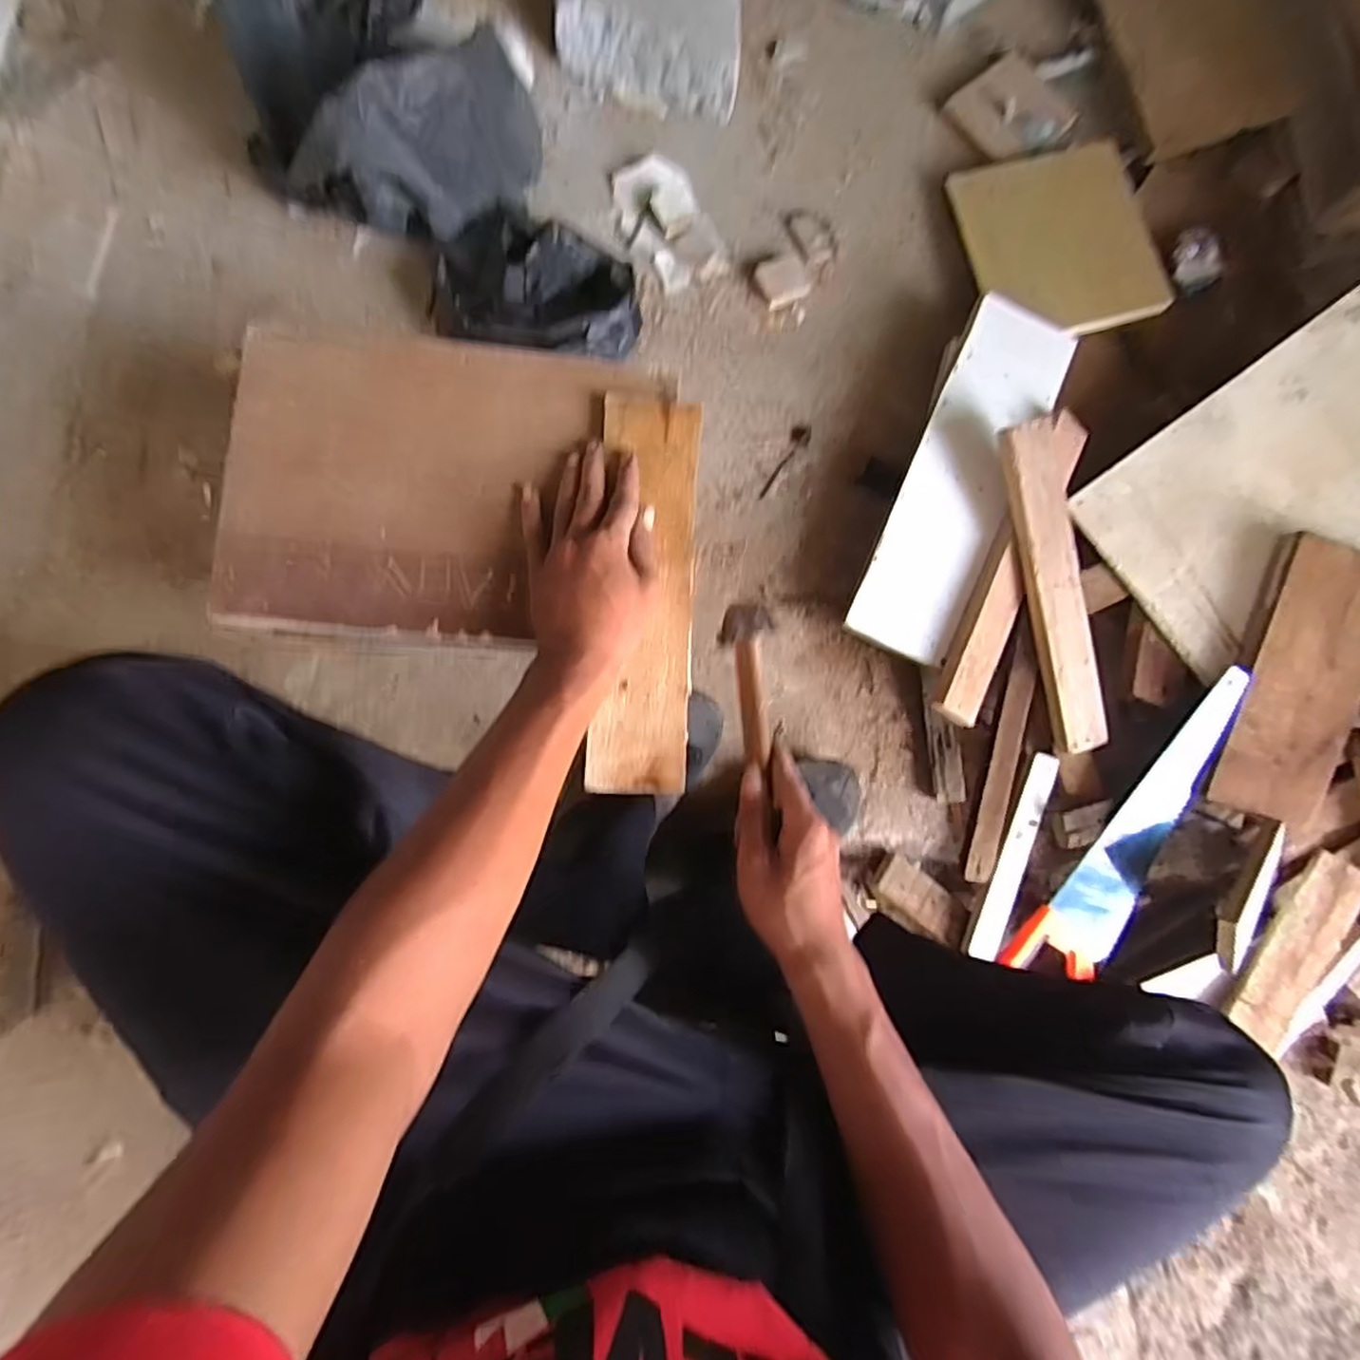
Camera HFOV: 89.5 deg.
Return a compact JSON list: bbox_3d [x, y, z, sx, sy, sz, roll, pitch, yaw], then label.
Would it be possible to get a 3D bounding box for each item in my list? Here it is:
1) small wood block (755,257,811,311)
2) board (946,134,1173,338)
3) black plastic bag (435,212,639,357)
[{"bbox_3d":[0.120,-0.454,0.782,0.059,0.016,0.048,-27,89,-7],"label":"small wood block"},{"bbox_3d":[0.444,-0.514,0.809,0.193,0.011,0.233,-14,84,9],"label":"board"},{"bbox_3d":[-0.149,-0.406,0.724,0.211,0.061,0.134,8,85,-6],"label":"black plastic bag"}]

